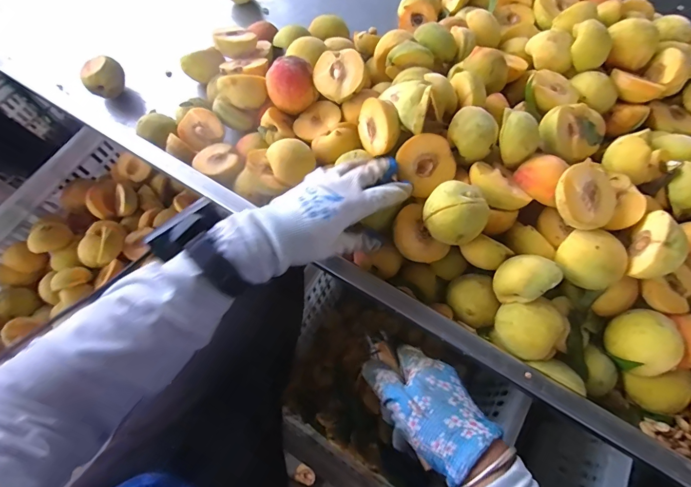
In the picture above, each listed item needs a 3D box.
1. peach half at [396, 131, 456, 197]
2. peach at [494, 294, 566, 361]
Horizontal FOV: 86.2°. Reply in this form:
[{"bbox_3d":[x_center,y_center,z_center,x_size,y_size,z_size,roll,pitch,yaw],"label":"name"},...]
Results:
[{"bbox_3d":[0.086,-0.089,0.412,0.059,0.032,0.063,-25,105,7],"label":"peach half"},{"bbox_3d":[0.179,0.085,0.360,0.054,0.047,0.062,-31,68,-11],"label":"peach"}]

